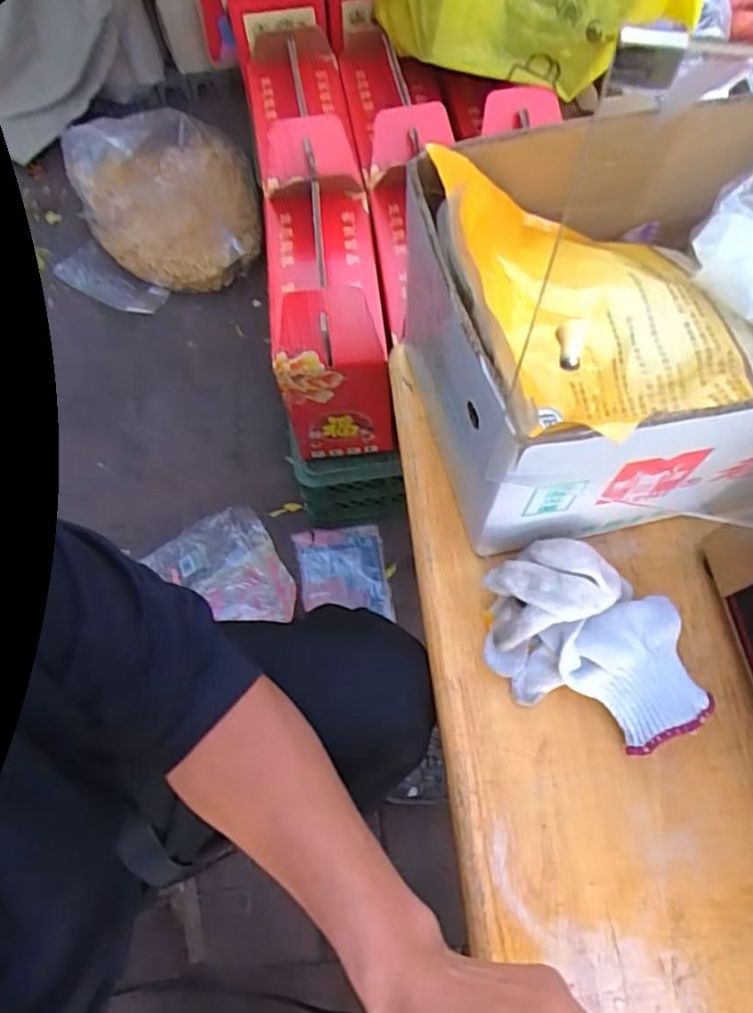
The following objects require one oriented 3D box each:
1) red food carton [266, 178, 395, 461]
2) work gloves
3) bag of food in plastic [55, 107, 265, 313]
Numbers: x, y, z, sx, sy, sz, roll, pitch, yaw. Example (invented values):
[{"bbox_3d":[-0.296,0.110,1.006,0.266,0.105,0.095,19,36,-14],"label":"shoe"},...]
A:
[{"bbox_3d":[-0.066,-0.266,0.847,0.136,0.288,0.280,-6,68,0],"label":"red food carton"},{"bbox_3d":[0.158,0.098,0.439,0.167,0.084,0.107,24,71,11],"label":"work gloves"},{"bbox_3d":[-0.487,-0.639,1.299,0.459,0.172,0.376,-9,68,-1],"label":"bag of food in plastic"}]

